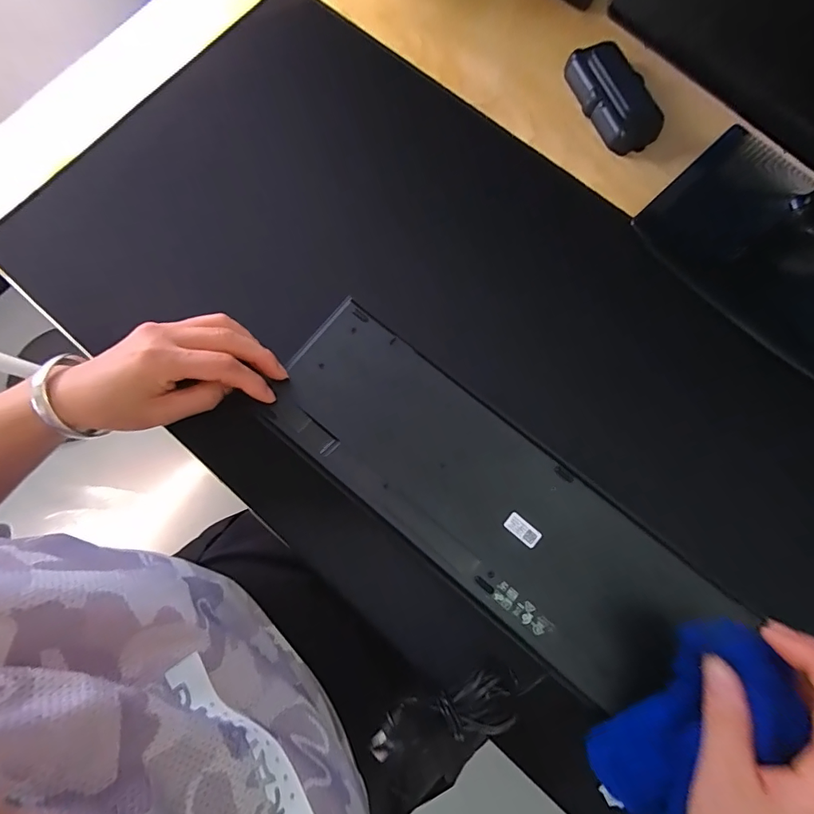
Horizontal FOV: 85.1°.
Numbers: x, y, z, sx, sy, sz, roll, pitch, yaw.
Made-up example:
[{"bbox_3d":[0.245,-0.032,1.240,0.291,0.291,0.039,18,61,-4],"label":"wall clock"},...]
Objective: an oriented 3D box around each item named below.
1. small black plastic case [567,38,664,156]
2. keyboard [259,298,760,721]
[{"bbox_3d":[0.193,-0.285,0.410,0.051,0.027,0.105,-18,77,-6],"label":"small black plastic case"},{"bbox_3d":[0.050,0.066,0.325,0.342,0.029,0.116,38,78,8],"label":"keyboard"}]

